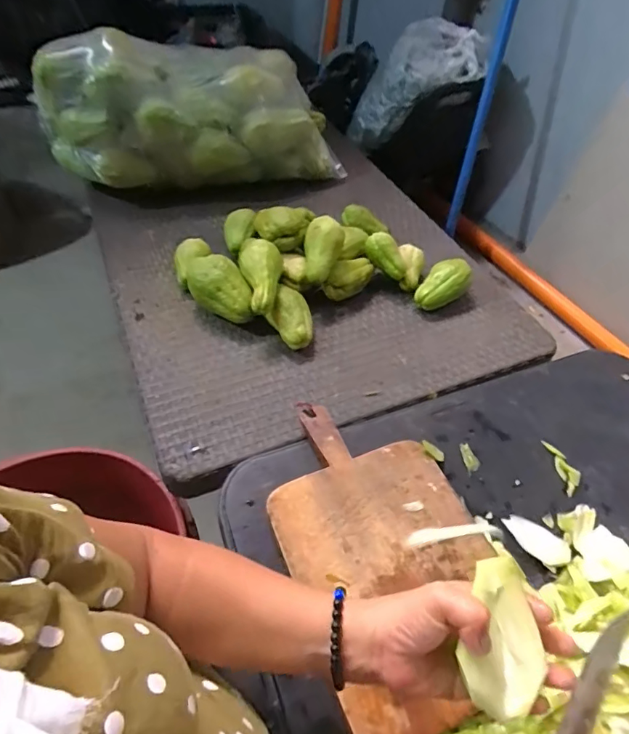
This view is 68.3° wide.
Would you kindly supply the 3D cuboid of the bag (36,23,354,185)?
[{"bbox_3d":[-0.268,-0.575,1.077,0.626,0.289,0.224,-17,53,-19],"label":"bag"}]

